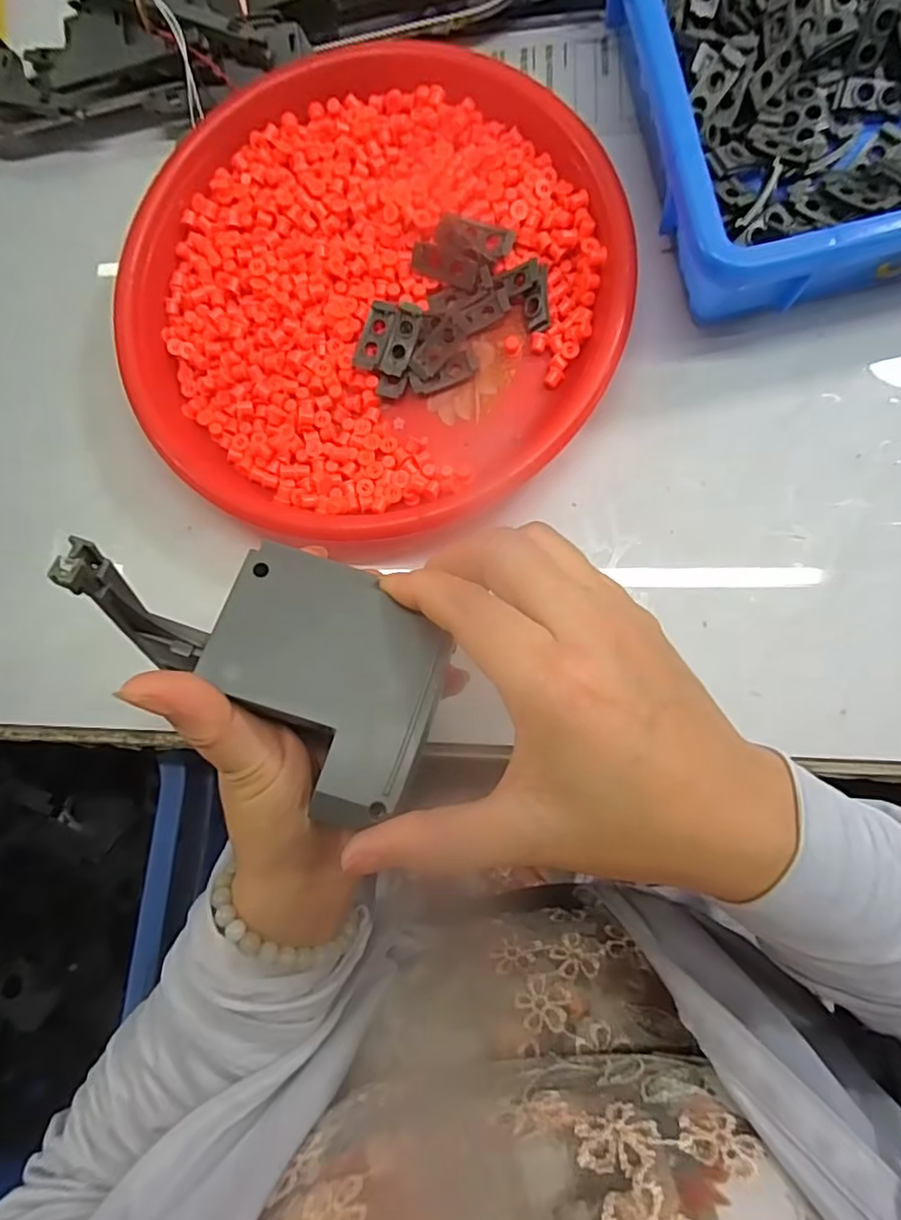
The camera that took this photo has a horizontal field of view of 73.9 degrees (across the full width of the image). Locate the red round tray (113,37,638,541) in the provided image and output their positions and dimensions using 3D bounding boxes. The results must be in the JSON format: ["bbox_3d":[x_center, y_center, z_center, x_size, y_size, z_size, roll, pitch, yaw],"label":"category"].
[{"bbox_3d":[-0.043,-0.164,0.311,0.246,0.036,0.254,-1,84,8],"label":"red round tray"}]

